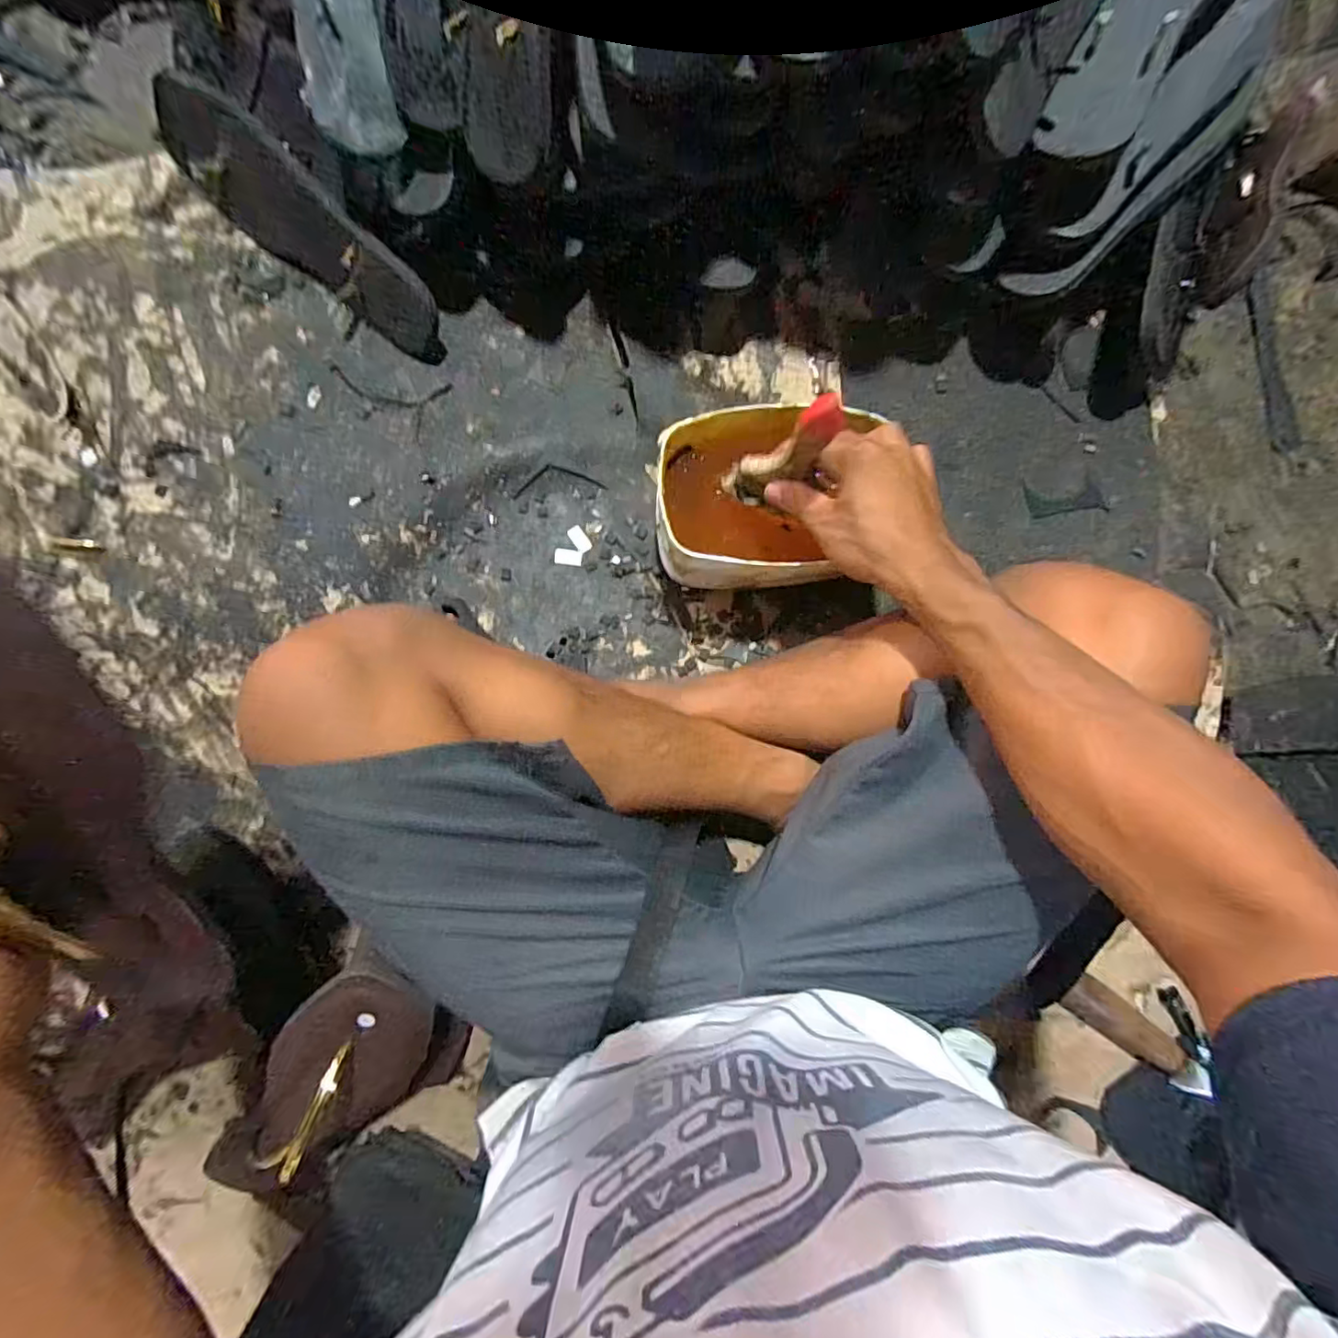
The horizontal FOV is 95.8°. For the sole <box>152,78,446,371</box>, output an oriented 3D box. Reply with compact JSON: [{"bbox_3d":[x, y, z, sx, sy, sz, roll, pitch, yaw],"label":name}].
[{"bbox_3d":[-0.303,-0.367,0.508,0.261,0.086,0.019,40,42,-14],"label":"sole"}]

